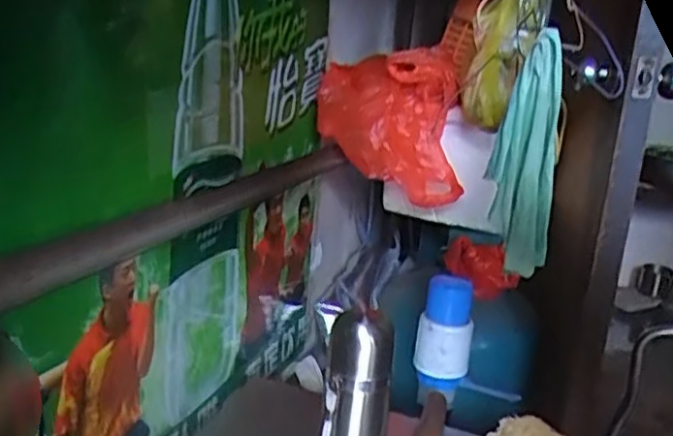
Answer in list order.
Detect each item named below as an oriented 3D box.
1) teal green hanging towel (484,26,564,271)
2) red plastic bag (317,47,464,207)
[{"bbox_3d":[0.266,-0.089,0.938,0.093,0.313,0.048,9,15,14],"label":"teal green hanging towel"},{"bbox_3d":[0.097,-0.172,1.182,0.253,0.236,0.148,9,15,14],"label":"red plastic bag"}]

